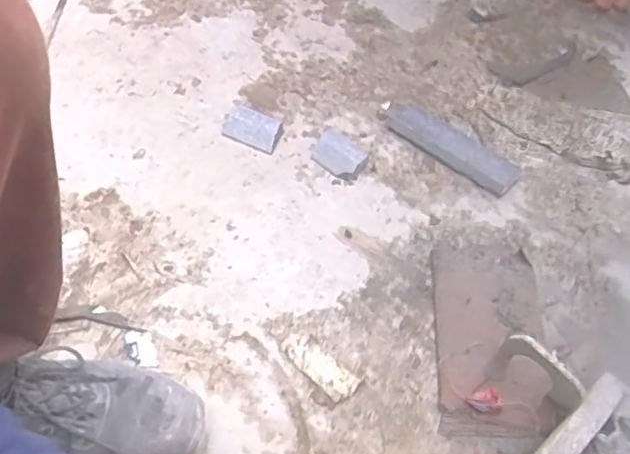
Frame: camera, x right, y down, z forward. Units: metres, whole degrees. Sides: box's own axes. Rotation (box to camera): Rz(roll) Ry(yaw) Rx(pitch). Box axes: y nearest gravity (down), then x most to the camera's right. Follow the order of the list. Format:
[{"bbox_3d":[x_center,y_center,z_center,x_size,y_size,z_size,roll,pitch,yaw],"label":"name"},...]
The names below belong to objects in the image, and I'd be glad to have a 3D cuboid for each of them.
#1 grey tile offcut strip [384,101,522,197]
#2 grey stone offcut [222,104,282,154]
[{"bbox_3d":[0.189,-0.118,0.828,0.206,0.025,0.066,35,59,20],"label":"grey tile offcut strip"},{"bbox_3d":[-0.091,-0.141,0.828,0.088,0.013,0.053,26,82,23],"label":"grey stone offcut"}]

